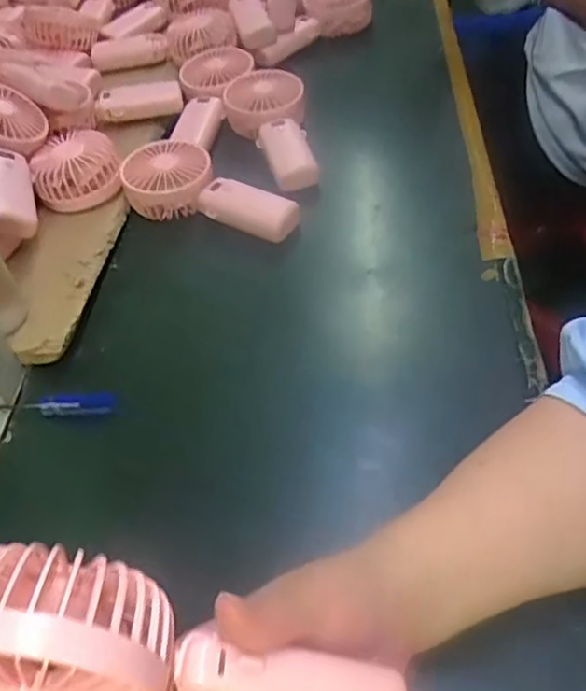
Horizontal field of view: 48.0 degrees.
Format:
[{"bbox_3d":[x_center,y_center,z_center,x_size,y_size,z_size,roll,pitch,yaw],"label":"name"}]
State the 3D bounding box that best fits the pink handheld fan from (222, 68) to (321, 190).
[{"bbox_3d":[-0.023,-0.230,0.700,0.083,0.049,0.172,-12,48,-2],"label":"pink handheld fan"}]

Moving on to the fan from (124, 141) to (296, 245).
[{"bbox_3d":[-0.074,-0.149,0.634,0.184,0.044,0.081,15,53,21],"label":"fan"}]

